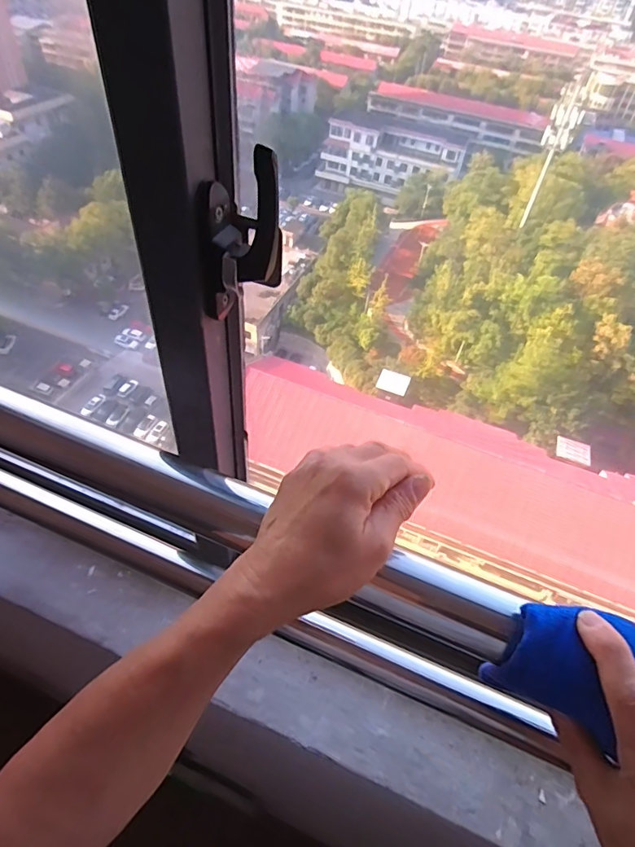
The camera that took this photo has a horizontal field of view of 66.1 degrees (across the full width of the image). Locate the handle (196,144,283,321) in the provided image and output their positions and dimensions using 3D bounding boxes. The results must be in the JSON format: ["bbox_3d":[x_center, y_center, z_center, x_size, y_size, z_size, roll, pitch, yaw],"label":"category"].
[{"bbox_3d":[-0.047,-0.108,0.293,0.051,0.103,0.033,-4,49,-10],"label":"handle"}]

